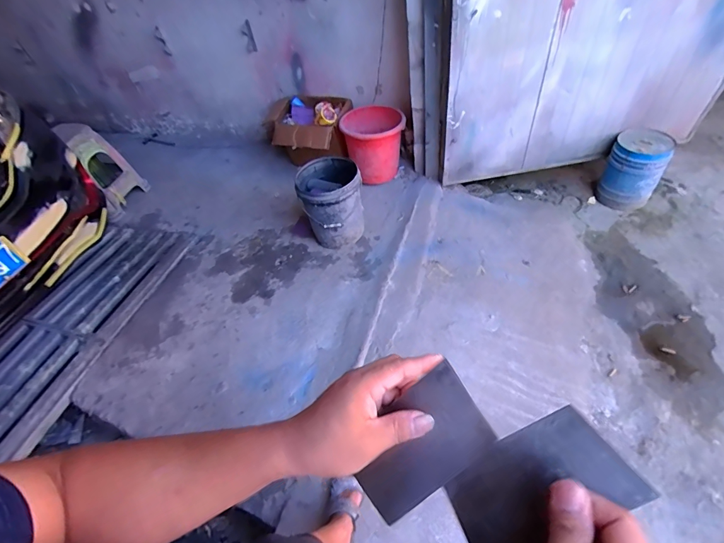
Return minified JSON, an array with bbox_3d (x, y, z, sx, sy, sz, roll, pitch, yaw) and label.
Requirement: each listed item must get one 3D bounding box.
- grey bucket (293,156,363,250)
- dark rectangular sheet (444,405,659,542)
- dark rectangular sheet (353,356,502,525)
[{"bbox_3d":[-0.154,-0.350,1.894,0.298,0.366,0.314,-5,48,6],"label":"grey bucket"},{"bbox_3d":[0.133,0.165,0.284,0.130,0.007,0.072,-34,54,10],"label":"dark rectangular sheet"},{"bbox_3d":[0.046,0.146,0.310,0.127,0.005,0.071,-45,69,12],"label":"dark rectangular sheet"}]

